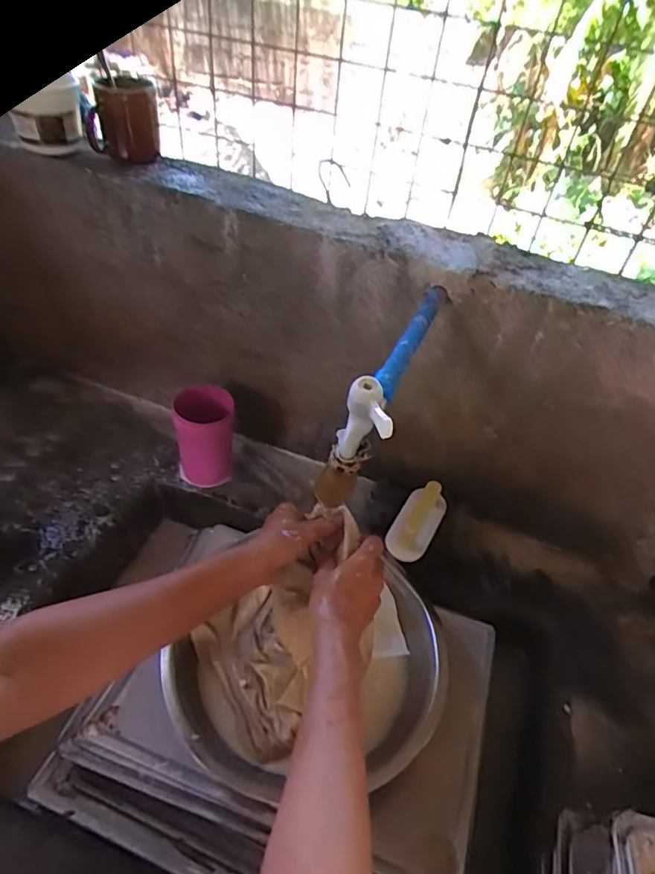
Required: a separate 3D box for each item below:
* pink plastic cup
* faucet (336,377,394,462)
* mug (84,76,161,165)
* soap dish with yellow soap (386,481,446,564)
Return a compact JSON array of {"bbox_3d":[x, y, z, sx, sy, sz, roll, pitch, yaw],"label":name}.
[{"bbox_3d":[-0.186,0.001,0.807,0.085,0.129,0.084,0,46,-7],"label":"pink plastic cup"},{"bbox_3d":[0.029,-0.004,0.457,0.032,0.076,0.051,-1,46,-8],"label":"faucet"},{"bbox_3d":[-0.260,-0.402,0.672,0.089,0.099,0.088,-8,48,-15],"label":"mug"},{"bbox_3d":[0.129,0.121,0.770,0.060,0.052,0.125,25,62,16],"label":"soap dish with yellow soap"}]

